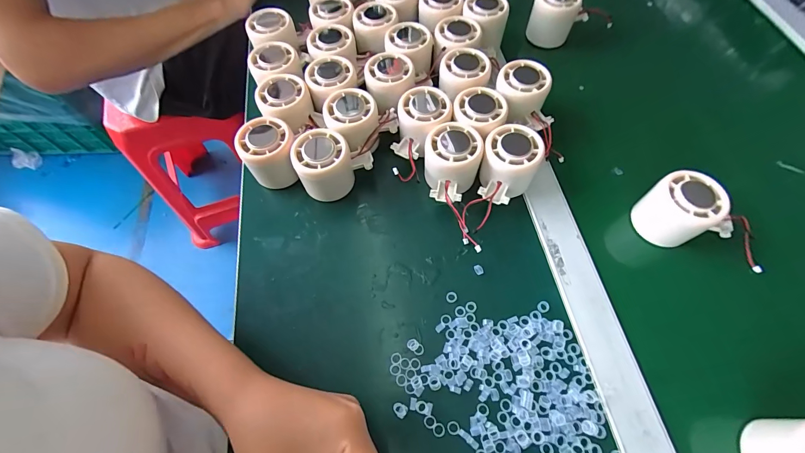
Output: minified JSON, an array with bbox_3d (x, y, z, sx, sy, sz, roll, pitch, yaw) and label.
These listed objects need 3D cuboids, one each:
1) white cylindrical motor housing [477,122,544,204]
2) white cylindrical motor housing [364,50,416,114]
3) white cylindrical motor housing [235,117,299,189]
[{"bbox_3d":[0.103,-0.056,0.349,0.054,0.054,0.070,25,66,14],"label":"white cylindrical motor housing"},{"bbox_3d":[-0.014,-0.159,0.391,0.055,0.043,0.055,-20,64,-8],"label":"white cylindrical motor housing"},{"bbox_3d":[-0.134,-0.071,0.361,0.052,0.063,0.051,-1,63,1],"label":"white cylindrical motor housing"}]

